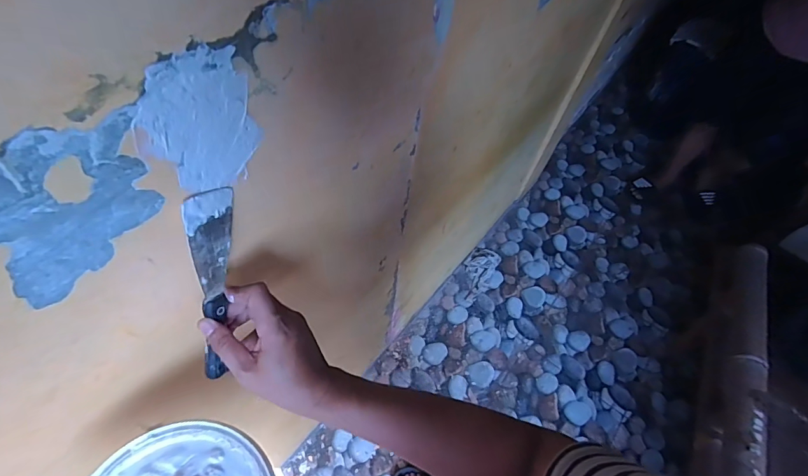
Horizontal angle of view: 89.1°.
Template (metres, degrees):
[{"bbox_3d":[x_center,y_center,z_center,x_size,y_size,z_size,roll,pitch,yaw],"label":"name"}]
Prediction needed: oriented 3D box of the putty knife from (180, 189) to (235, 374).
[{"bbox_3d":[-0.180,0.050,0.390,0.017,0.199,0.048,10,24,4],"label":"putty knife"}]

